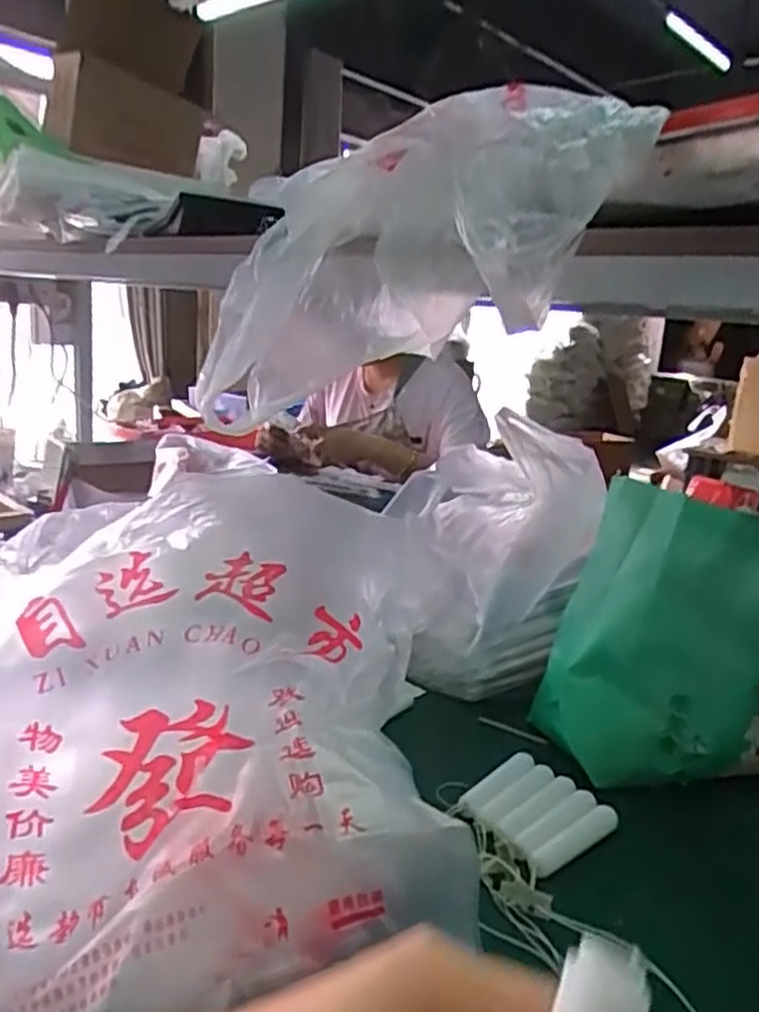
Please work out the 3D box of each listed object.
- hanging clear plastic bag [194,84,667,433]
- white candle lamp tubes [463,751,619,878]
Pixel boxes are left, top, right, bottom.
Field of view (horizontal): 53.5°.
[{"bbox_3d":[0.014,-0.177,0.529,0.358,0.163,0.115,-18,0,36],"label":"hanging clear plastic bag"},{"bbox_3d":[0.120,0.231,0.574,0.087,0.014,0.092,-8,20,-40],"label":"white candle lamp tubes"}]

